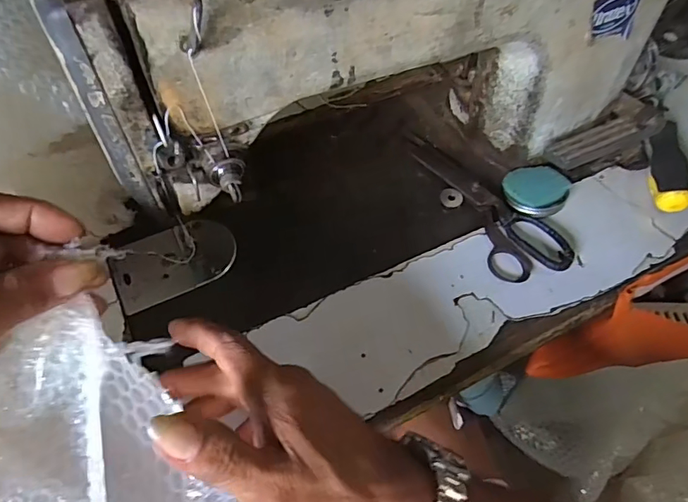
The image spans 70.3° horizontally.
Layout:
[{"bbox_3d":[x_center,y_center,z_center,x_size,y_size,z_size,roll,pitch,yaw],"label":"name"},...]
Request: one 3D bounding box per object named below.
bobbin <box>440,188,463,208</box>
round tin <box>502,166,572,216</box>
[{"bbox_3d":[0.099,-0.049,0.448,0.020,0.007,0.018,17,60,7],"label":"bobbin"},{"bbox_3d":[0.175,-0.057,0.443,0.055,0.015,0.050,1,59,-2],"label":"round tin"}]

